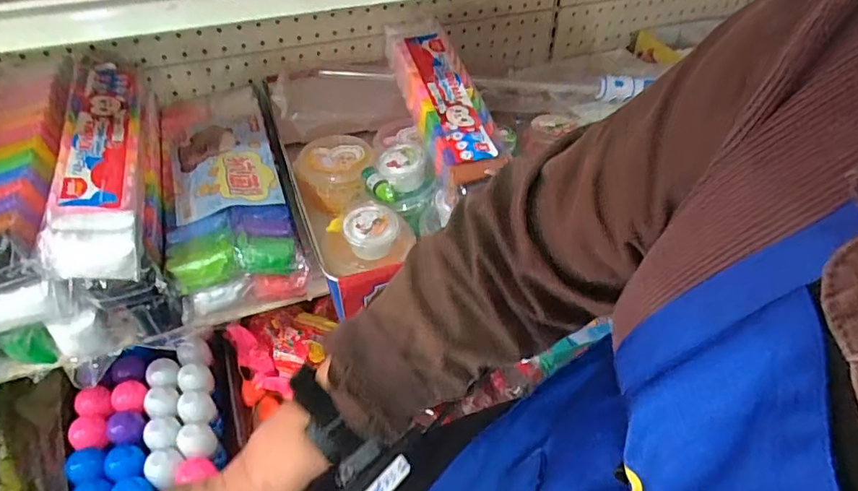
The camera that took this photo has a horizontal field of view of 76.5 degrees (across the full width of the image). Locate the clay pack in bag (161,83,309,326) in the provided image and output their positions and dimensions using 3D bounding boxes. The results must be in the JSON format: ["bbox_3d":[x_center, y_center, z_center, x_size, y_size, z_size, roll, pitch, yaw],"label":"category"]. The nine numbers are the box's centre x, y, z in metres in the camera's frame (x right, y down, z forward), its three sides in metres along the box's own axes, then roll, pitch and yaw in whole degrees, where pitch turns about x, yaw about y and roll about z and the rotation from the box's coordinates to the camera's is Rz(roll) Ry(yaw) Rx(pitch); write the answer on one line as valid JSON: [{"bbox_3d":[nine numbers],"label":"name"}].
[{"bbox_3d":[-0.246,-0.064,0.666,0.123,0.104,0.335,-14,46,-16],"label":"clay pack in bag"}]

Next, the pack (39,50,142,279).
[{"bbox_3d":[-0.324,-0.091,0.544,0.071,0.054,0.313,-12,45,-14],"label":"pack"}]

